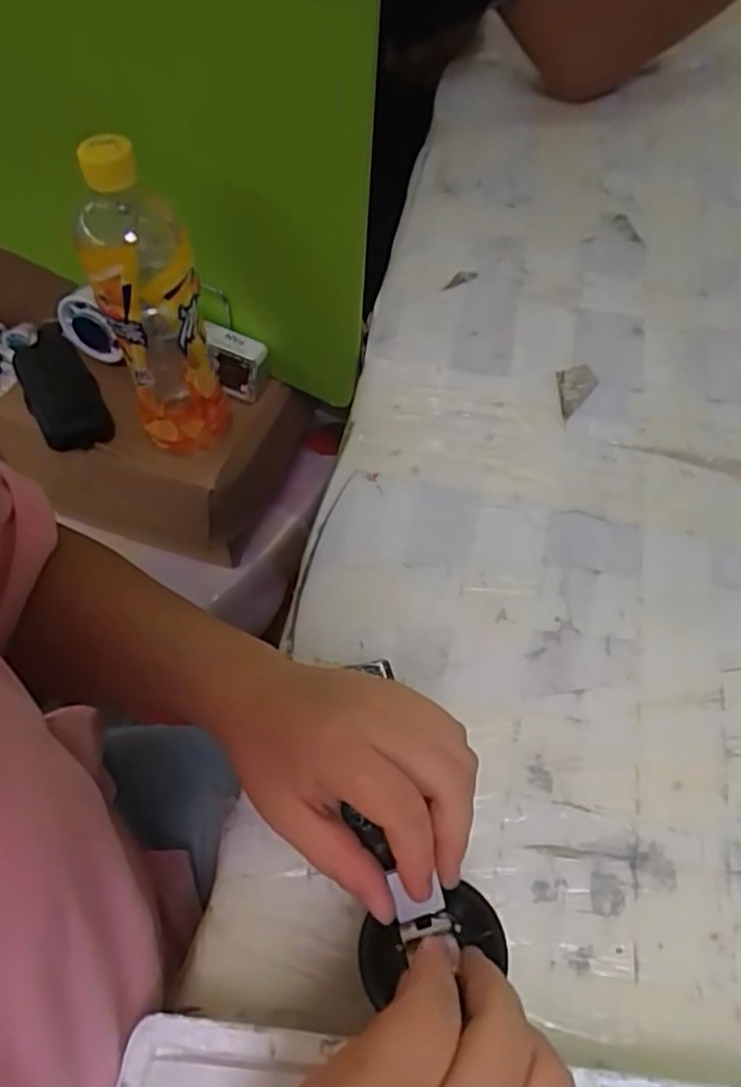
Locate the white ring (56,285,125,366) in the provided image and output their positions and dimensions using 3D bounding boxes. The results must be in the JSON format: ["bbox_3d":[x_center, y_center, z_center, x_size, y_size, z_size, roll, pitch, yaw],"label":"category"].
[{"bbox_3d":[-0.232,-0.178,0.570,0.054,0.068,0.014,28,63,15],"label":"white ring"}]

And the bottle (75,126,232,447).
[{"bbox_3d":[-0.143,-0.155,0.464,0.062,0.220,0.068,-16,61,-10],"label":"bottle"}]

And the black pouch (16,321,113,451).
[{"bbox_3d":[-0.241,-0.122,0.544,0.052,0.026,0.112,-21,73,-14],"label":"black pouch"}]

